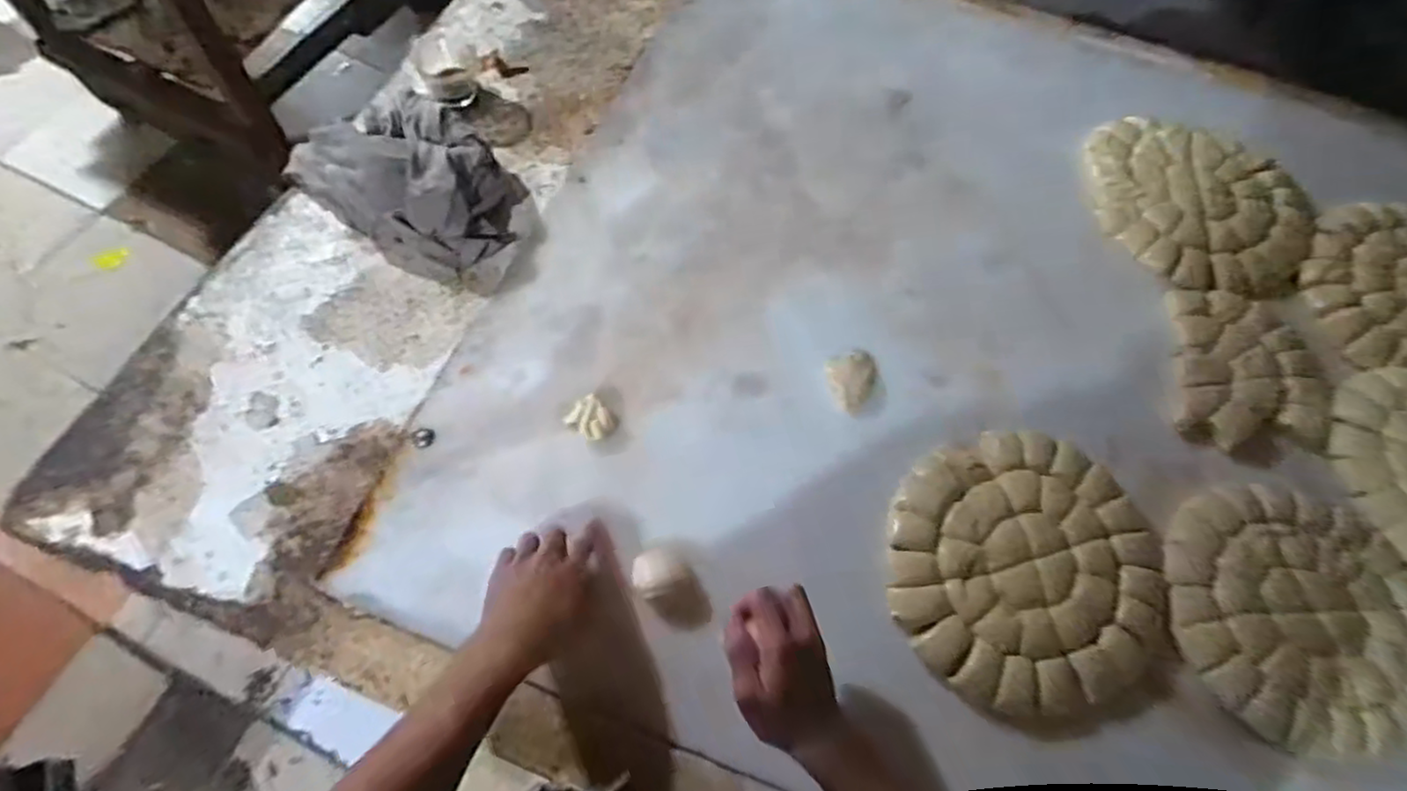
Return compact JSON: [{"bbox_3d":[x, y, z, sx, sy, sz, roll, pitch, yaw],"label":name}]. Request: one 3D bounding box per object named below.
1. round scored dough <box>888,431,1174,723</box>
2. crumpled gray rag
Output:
[{"bbox_3d":[0.325,0.171,0.688,0.267,0.028,0.265,1,66,-2],"label":"round scored dough"},{"bbox_3d":[-0.351,-0.271,0.814,0.266,0.099,0.178,35,69,12],"label":"crumpled gray rag"}]

